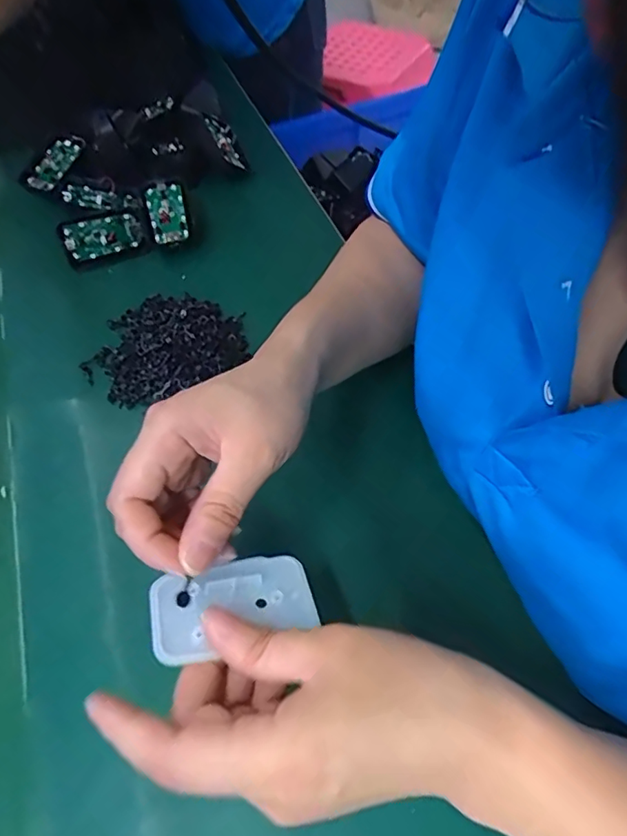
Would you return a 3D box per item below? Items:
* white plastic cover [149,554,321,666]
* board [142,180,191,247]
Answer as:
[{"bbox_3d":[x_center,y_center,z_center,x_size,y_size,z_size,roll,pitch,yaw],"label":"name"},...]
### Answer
[{"bbox_3d":[-0.035,0.081,0.234,0.070,0.007,0.037,-8,54,-26],"label":"white plastic cover"},{"bbox_3d":[-0.130,-0.183,0.474,0.035,0.008,0.063,-16,74,-10],"label":"board"}]

